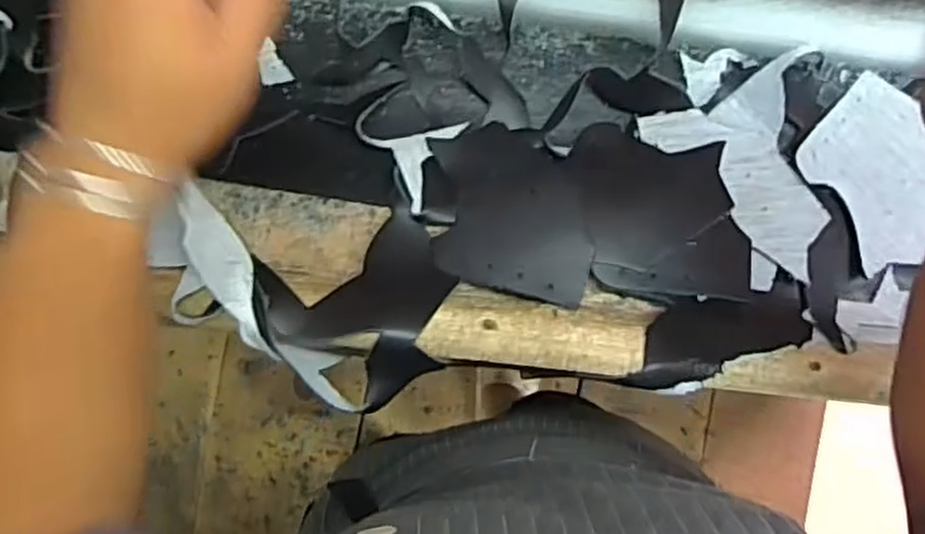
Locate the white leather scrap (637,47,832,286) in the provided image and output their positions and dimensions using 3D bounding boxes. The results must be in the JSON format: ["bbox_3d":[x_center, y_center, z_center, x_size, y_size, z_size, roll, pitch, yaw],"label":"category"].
[{"bbox_3d":[0.198,-0.060,0.485,0.110,0.027,0.134,-23,87,-1],"label":"white leather scrap"}]

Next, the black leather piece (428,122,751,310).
[{"bbox_3d":[0.084,-0.037,0.474,0.195,0.022,0.114,1,87,0],"label":"black leather piece"}]

